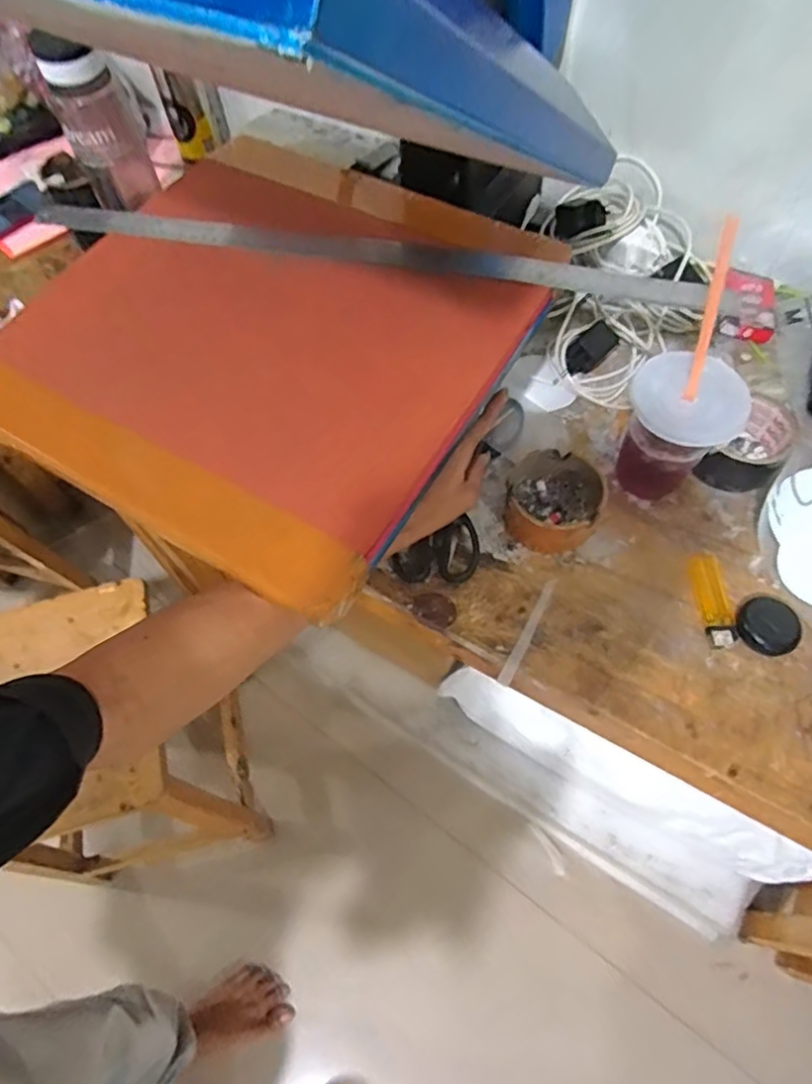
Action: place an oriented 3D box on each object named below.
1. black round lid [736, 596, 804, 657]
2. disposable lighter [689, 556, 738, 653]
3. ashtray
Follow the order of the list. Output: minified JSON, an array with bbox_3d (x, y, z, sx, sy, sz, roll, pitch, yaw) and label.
[{"bbox_3d":[0.299,0.070,0.507,0.043,0.013,0.047,-1,62,2],"label":"black round lid"},{"bbox_3d":[0.265,0.047,0.523,0.027,0.013,0.088,2,63,4],"label":"disposable lighter"},{"bbox_3d":[0.135,-0.037,0.558,0.082,0.044,0.087,-1,62,2],"label":"ashtray"}]

